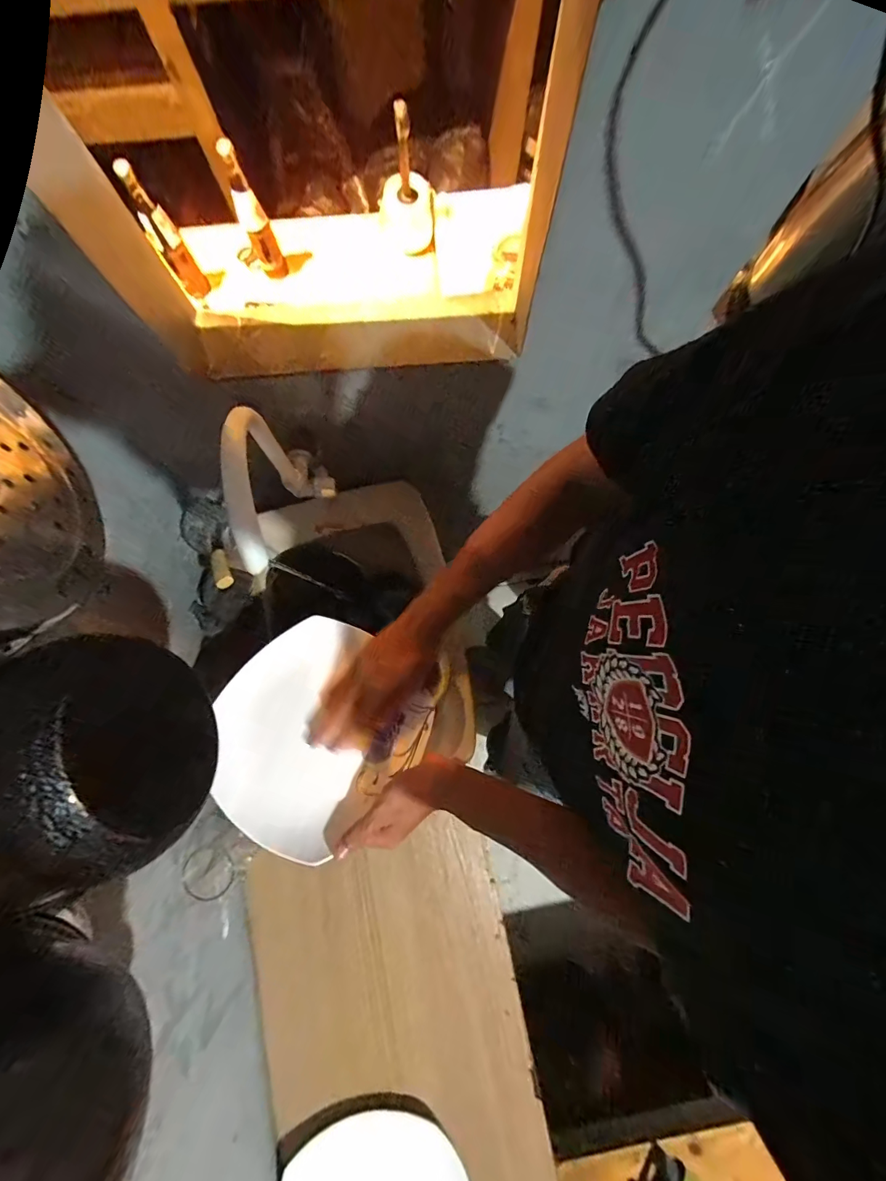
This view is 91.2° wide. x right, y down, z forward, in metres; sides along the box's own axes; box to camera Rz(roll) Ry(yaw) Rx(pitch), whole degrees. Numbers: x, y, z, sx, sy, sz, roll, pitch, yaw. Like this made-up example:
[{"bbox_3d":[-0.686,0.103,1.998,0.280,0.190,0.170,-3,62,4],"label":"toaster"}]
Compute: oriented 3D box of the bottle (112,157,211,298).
[{"bbox_3d":[-0.560,-0.714,0.877,0.053,0.231,0.065,-35,81,-6],"label":"bottle"}]

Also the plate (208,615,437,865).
[{"bbox_3d":[-0.166,0.169,0.547,0.242,0.022,0.248,0,64,0],"label":"plate"}]

